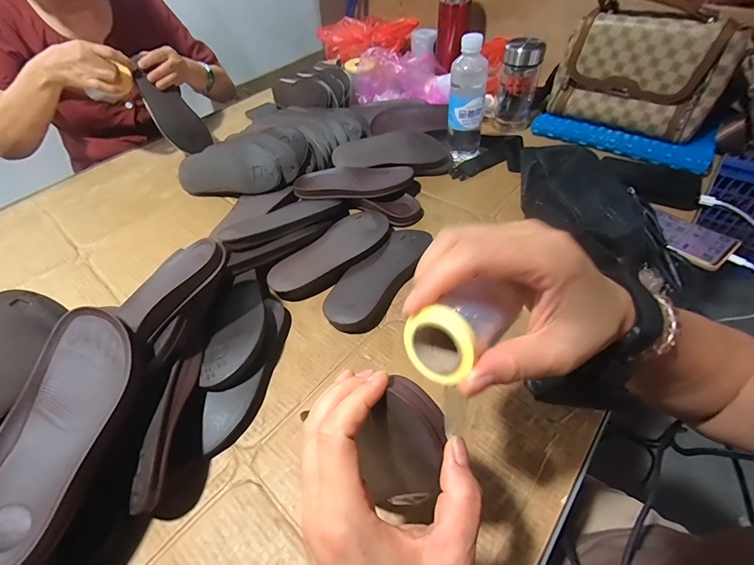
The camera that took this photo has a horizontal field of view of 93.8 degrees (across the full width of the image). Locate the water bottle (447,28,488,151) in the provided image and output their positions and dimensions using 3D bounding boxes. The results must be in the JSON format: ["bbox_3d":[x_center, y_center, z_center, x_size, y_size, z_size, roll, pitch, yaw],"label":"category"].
[{"bbox_3d":[0.162,-0.322,0.631,0.069,0.195,0.065,9,51,11],"label":"water bottle"}]

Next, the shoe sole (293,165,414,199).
[{"bbox_3d":[-0.041,-0.175,0.620,0.202,0.018,0.076,-2,50,3],"label":"shoe sole"}]

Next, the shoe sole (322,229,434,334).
[{"bbox_3d":[0.008,-0.012,0.497,0.084,0.031,0.211,27,56,24],"label":"shoe sole"}]

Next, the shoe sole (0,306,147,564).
[{"bbox_3d":[-0.263,0.118,0.293,0.084,0.047,0.194,-6,50,-1],"label":"shoe sole"}]

